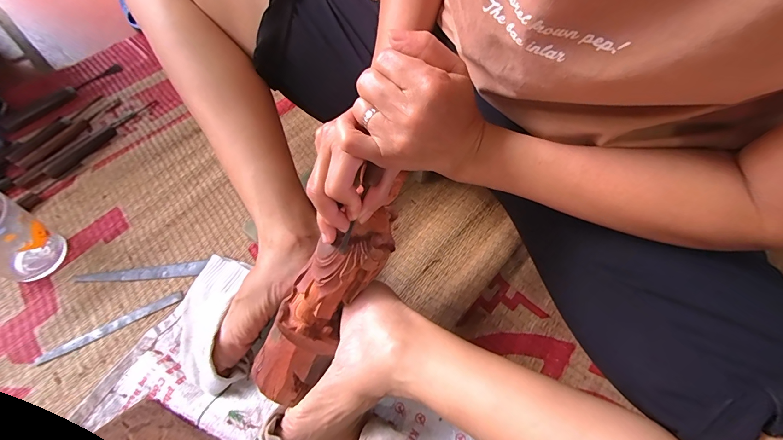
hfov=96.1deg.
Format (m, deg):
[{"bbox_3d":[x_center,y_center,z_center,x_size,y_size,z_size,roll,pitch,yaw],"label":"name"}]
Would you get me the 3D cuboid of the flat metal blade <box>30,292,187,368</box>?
[{"bbox_3d":[-0.346,0.132,0.437,0.165,0.004,0.014,-25,64,-15],"label":"flat metal blade"}]

